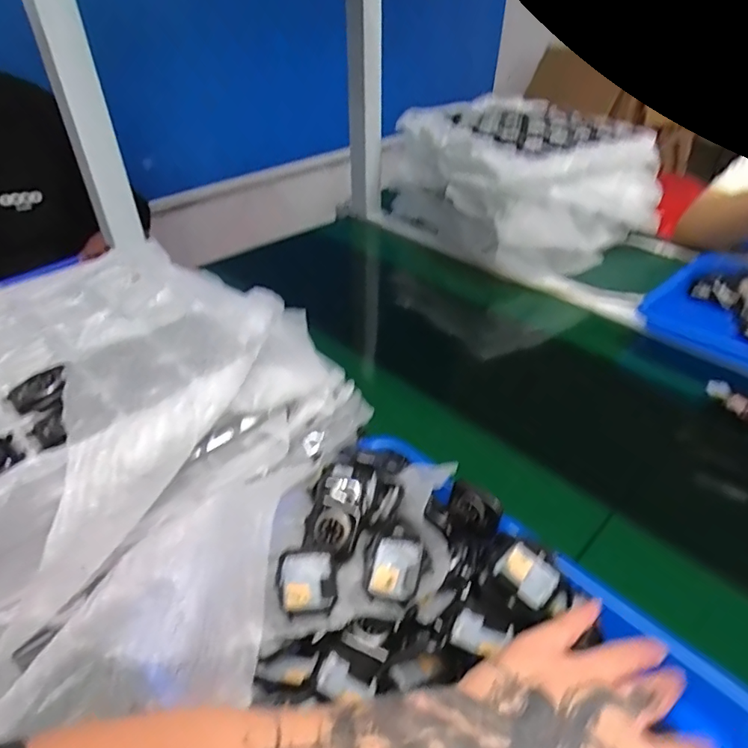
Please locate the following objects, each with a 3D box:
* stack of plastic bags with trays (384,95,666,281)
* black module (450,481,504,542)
[{"bbox_3d":[0.247,-0.331,0.860,0.321,0.171,0.352,-23,44,-24],"label":"stack of plastic bags with trays"},{"bbox_3d":[0.079,0.104,0.396,0.044,0.030,0.020,26,9,33],"label":"black module"}]

